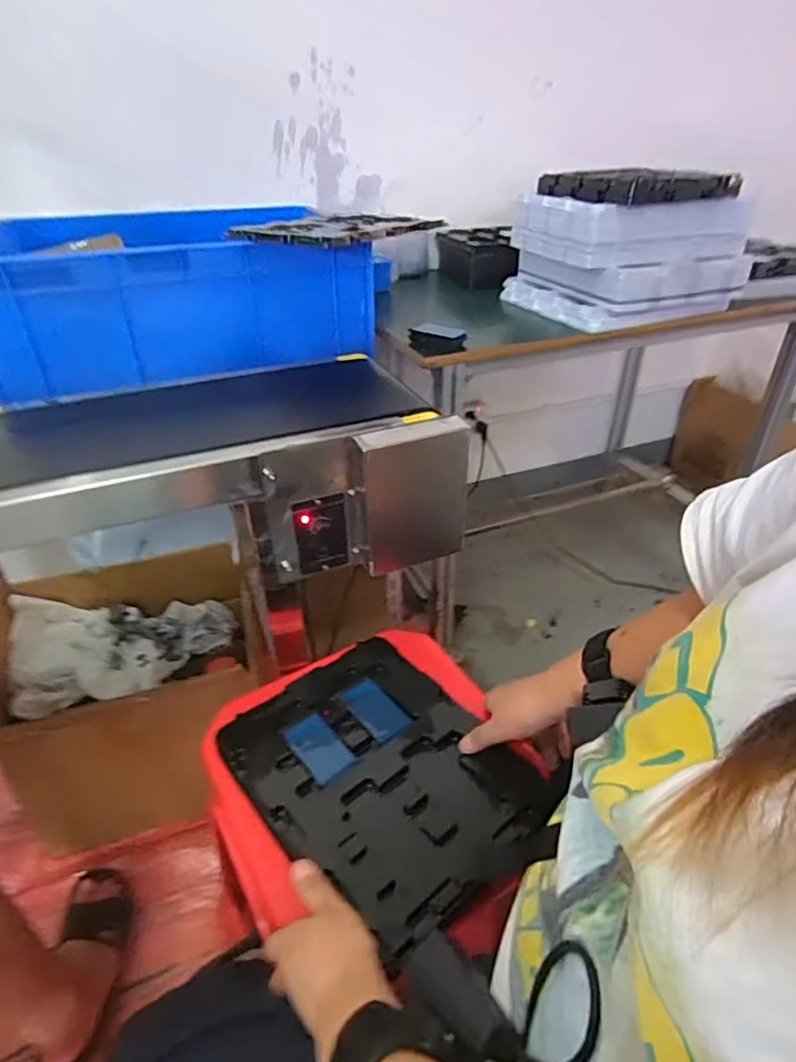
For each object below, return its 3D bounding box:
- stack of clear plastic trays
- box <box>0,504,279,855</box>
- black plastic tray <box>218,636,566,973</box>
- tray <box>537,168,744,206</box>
[{"bbox_3d":[0.408,-0.520,1.101,0.317,0.179,0.311,-15,37,-20],"label":"stack of clear plastic trays"},{"bbox_3d":[-0.435,0.248,0.987,0.403,0.323,0.345,-14,36,-18],"label":"box"},{"bbox_3d":[-0.012,0.226,0.568,0.218,0.022,0.297,-30,44,-35],"label":"black plastic tray"},{"bbox_3d":[0.406,-0.609,1.033,0.230,0.031,0.265,-13,36,-17],"label":"tray"}]

